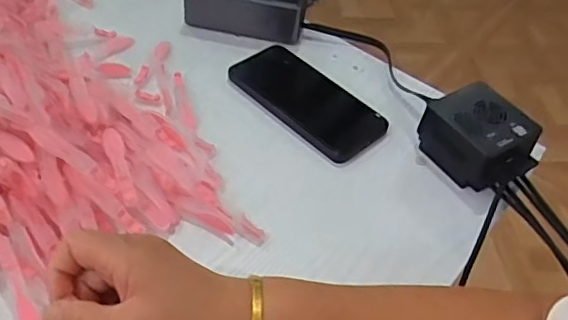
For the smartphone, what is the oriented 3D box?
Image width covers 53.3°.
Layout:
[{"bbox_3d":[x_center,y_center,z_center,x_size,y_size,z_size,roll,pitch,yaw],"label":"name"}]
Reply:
[{"bbox_3d":[0.022,-0.061,0.552,0.155,0.009,0.079,38,55,25],"label":"smartphone"}]

